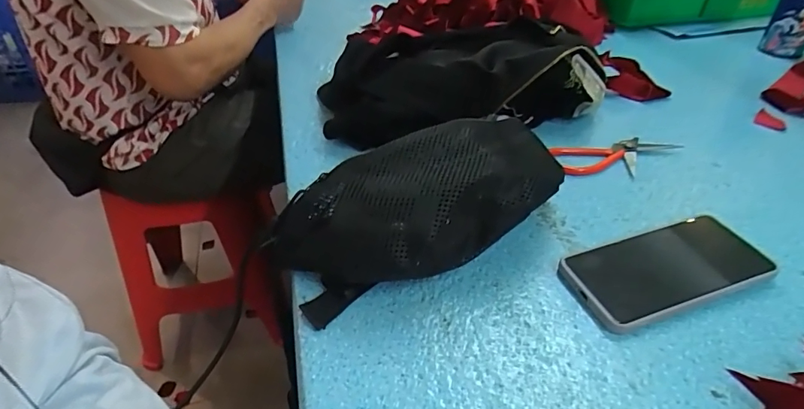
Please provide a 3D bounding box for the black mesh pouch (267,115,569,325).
[{"bbox_3d":[0.029,0.001,0.397,0.262,0.090,0.116,-21,43,-23],"label":"black mesh pouch"}]

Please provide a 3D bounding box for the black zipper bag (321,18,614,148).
[{"bbox_3d":[0.076,-0.153,0.594,0.355,0.098,0.162,-4,39,-4],"label":"black zipper bag"}]

